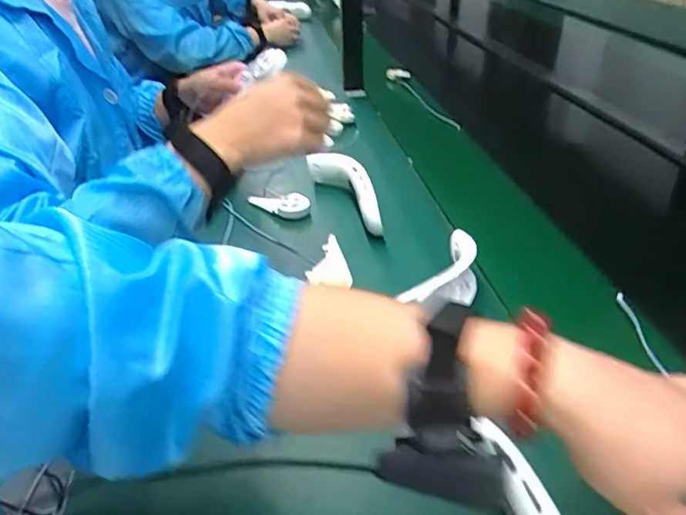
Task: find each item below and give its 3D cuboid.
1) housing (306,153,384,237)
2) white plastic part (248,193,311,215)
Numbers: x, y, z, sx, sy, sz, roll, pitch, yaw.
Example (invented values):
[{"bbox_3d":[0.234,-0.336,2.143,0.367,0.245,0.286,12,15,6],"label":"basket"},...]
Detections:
[{"bbox_3d":[0.009,-0.086,0.753,0.033,0.077,0.203,-17,41,-21],"label":"housing"},{"bbox_3d":[-0.090,-0.074,0.764,0.101,0.017,0.033,7,36,32],"label":"white plastic part"}]

